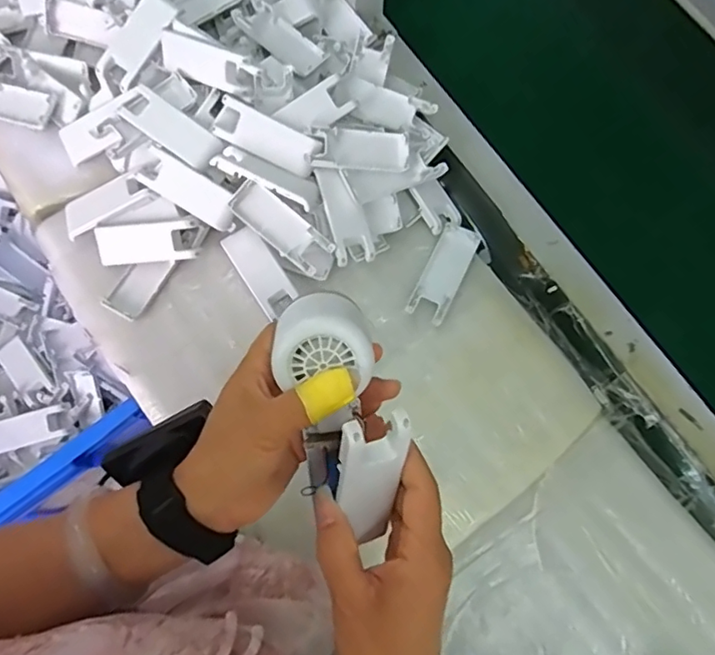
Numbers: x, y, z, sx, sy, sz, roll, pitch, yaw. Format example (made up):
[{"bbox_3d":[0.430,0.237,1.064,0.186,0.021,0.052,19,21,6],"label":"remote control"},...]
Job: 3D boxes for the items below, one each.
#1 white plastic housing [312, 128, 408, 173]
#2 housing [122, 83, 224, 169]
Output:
[{"bbox_3d":[0.003,-0.174,0.547,0.093,0.011,0.040,-2,77,-14],"label":"white plastic housing"},{"bbox_3d":[-0.179,-0.192,0.540,0.107,0.008,0.037,35,91,2],"label":"housing"}]

